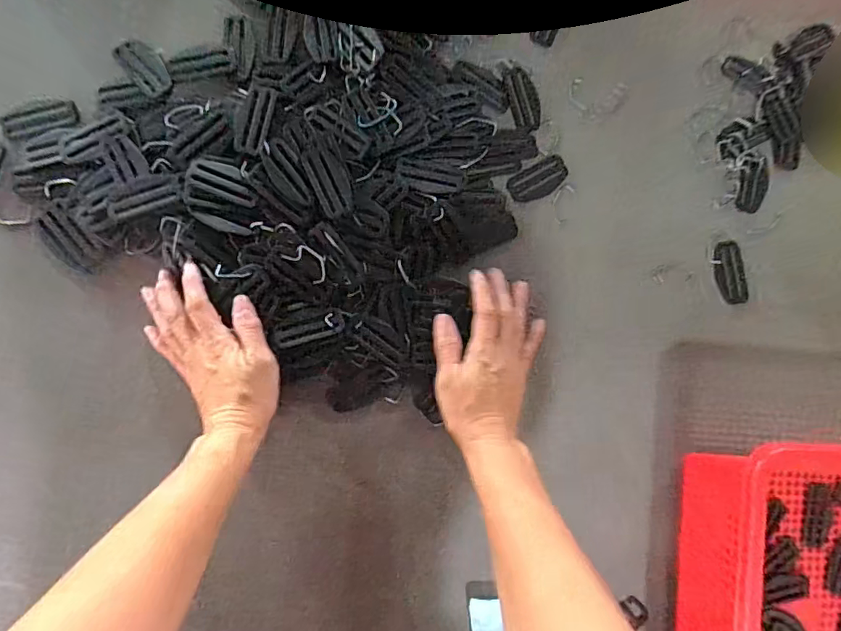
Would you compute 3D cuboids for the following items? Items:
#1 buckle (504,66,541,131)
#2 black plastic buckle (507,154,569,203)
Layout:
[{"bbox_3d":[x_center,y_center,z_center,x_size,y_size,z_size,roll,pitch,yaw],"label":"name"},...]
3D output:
[{"bbox_3d":[0.096,-0.201,0.487,0.030,0.006,0.060,-14,90,-6],"label":"buckle"},{"bbox_3d":[0.109,-0.125,0.484,0.060,0.004,0.029,-31,92,-6],"label":"black plastic buckle"}]

